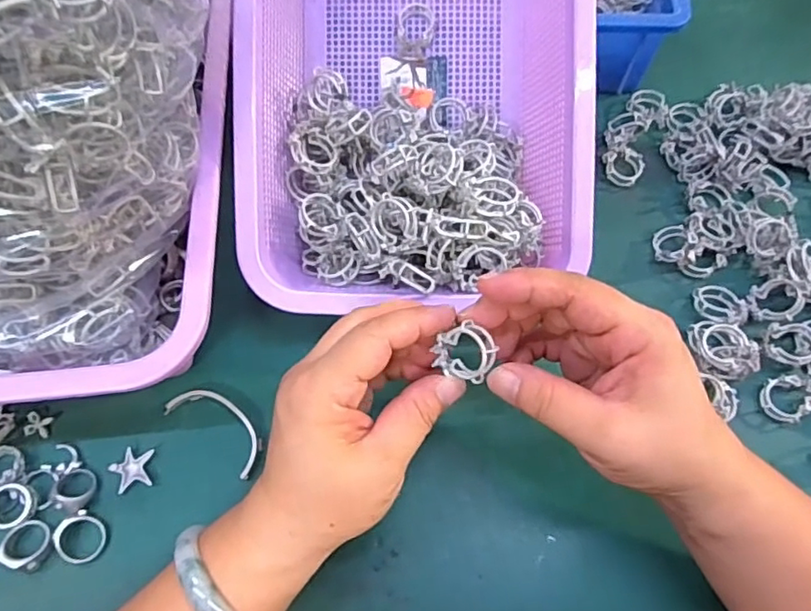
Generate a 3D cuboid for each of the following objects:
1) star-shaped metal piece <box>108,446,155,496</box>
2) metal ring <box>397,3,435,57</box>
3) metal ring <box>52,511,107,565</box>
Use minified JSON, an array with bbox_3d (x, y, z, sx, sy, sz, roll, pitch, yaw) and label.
[{"bbox_3d":[-0.154,0.092,0.324,0.023,0.004,0.024,-6,66,-4],"label":"star-shaped metal piece"},{"bbox_3d":[0.007,-0.180,0.379,0.023,0.005,0.033,6,87,1],"label":"metal ring"},{"bbox_3d":[-0.173,0.124,0.306,0.023,0.006,0.025,0,65,-1],"label":"metal ring"}]

